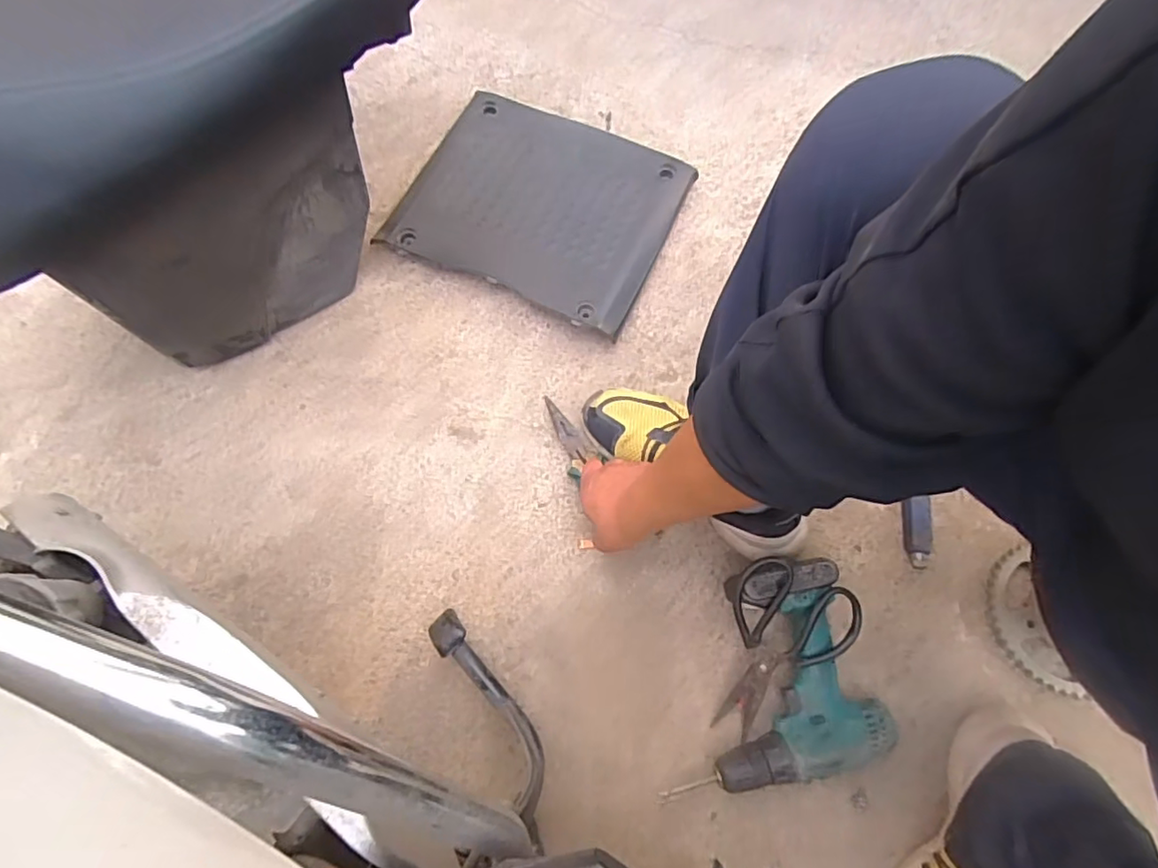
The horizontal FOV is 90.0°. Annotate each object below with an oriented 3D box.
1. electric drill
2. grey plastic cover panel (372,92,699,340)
[{"bbox_3d":[0.188,0.241,0.585,0.221,0.079,0.201,0,69,-1],"label":"electric drill"},{"bbox_3d":[-0.050,-0.333,0.813,0.356,0.033,0.308,24,67,7],"label":"grey plastic cover panel"}]

